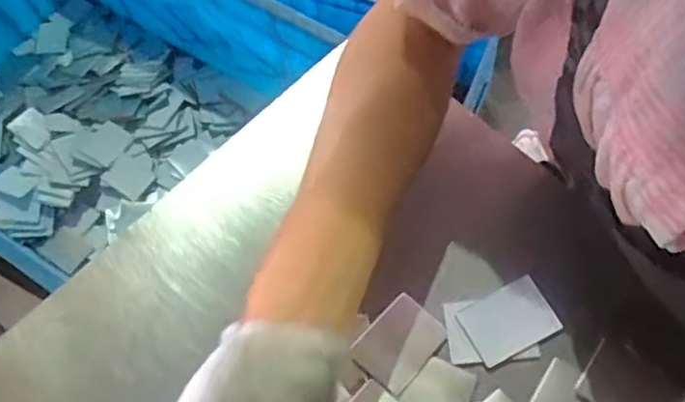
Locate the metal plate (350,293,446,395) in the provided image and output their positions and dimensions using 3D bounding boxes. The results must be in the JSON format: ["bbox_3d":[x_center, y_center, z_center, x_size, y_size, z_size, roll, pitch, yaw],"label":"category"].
[{"bbox_3d":[0.031,0.077,0.369,0.035,0.004,0.048,41,66,17],"label":"metal plate"}]

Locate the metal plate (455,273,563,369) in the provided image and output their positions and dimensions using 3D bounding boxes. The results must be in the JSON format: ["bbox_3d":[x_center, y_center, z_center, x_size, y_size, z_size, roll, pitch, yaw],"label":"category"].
[{"bbox_3d":[0.091,0.065,0.371,0.048,0.004,0.034,-27,67,-9],"label":"metal plate"}]

